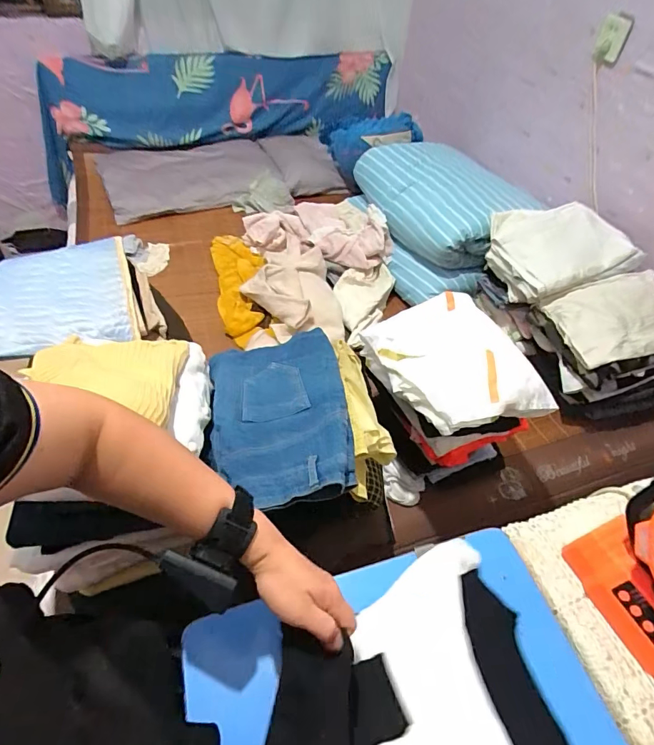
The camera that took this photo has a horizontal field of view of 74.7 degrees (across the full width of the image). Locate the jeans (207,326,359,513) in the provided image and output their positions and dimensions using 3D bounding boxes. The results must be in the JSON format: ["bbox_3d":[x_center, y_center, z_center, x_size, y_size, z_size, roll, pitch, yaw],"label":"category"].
[{"bbox_3d":[-0.071,0.055,0.621,0.198,0.044,0.318,-16,41,1],"label":"jeans"}]

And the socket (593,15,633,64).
[{"bbox_3d":[0.722,-0.849,1.091,0.063,0.088,0.027,27,52,18],"label":"socket"}]

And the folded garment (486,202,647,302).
[{"bbox_3d":[0.596,-0.312,1.129,0.299,0.136,0.277,-8,50,-11],"label":"folded garment"}]

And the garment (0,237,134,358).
[{"bbox_3d":[-0.497,-0.147,0.806,0.231,0.062,0.259,-16,52,-18],"label":"garment"}]

